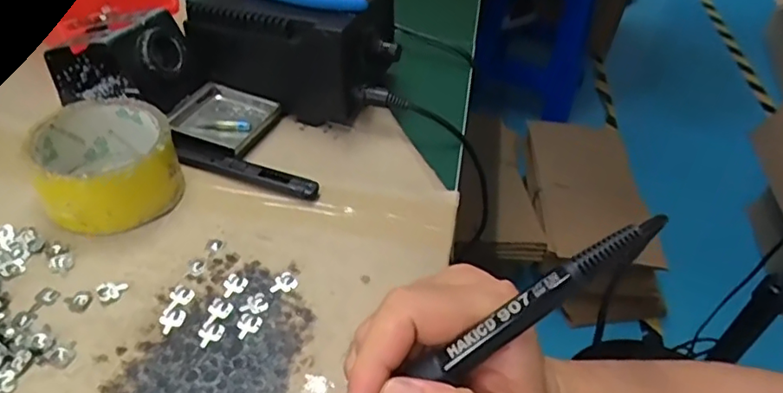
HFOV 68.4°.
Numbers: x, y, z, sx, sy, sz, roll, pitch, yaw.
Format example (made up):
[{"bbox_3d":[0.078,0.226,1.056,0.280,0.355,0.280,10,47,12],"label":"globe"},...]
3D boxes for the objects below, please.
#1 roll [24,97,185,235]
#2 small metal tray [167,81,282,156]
[{"bbox_3d":[-0.188,-0.023,0.381,0.082,0.046,0.087,4,42,-3],"label":"roll"},{"bbox_3d":[-0.131,-0.063,0.450,0.070,0.014,0.065,17,43,11],"label":"small metal tray"}]

